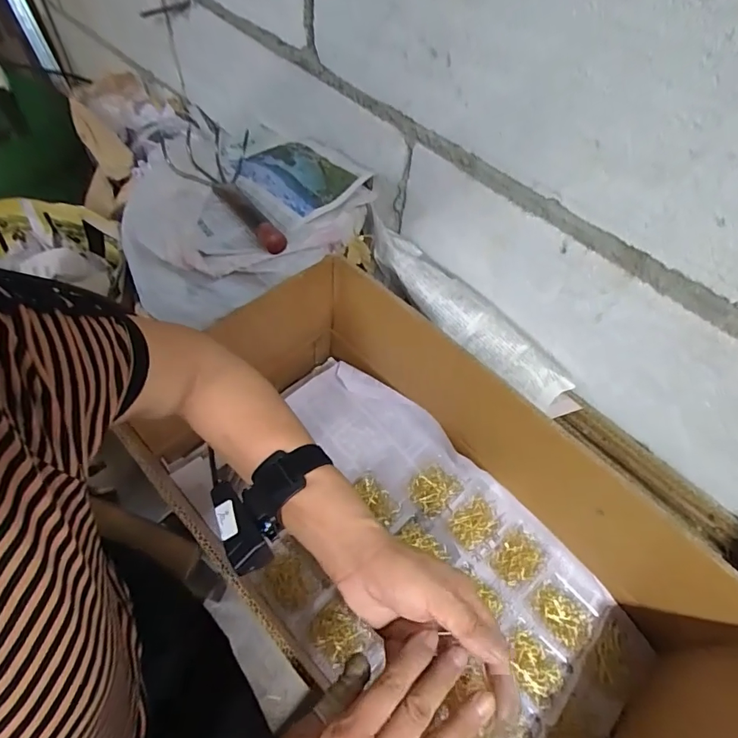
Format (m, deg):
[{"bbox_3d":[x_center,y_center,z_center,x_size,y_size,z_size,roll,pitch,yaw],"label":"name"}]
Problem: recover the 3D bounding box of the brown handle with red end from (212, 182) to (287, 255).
[{"bbox_3d":[-0.155,-0.199,0.572,0.028,0.026,0.202,-24,47,-19],"label":"brown handle with red end"}]

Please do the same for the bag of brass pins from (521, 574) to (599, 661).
[{"bbox_3d":[0.228,0.290,0.530,0.068,0.009,0.075,-33,64,-23],"label":"bag of brass pins"}]

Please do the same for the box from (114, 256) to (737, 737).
[{"bbox_3d":[0.041,0.191,0.506,0.318,0.253,0.616,-38,66,-26],"label":"box"}]

